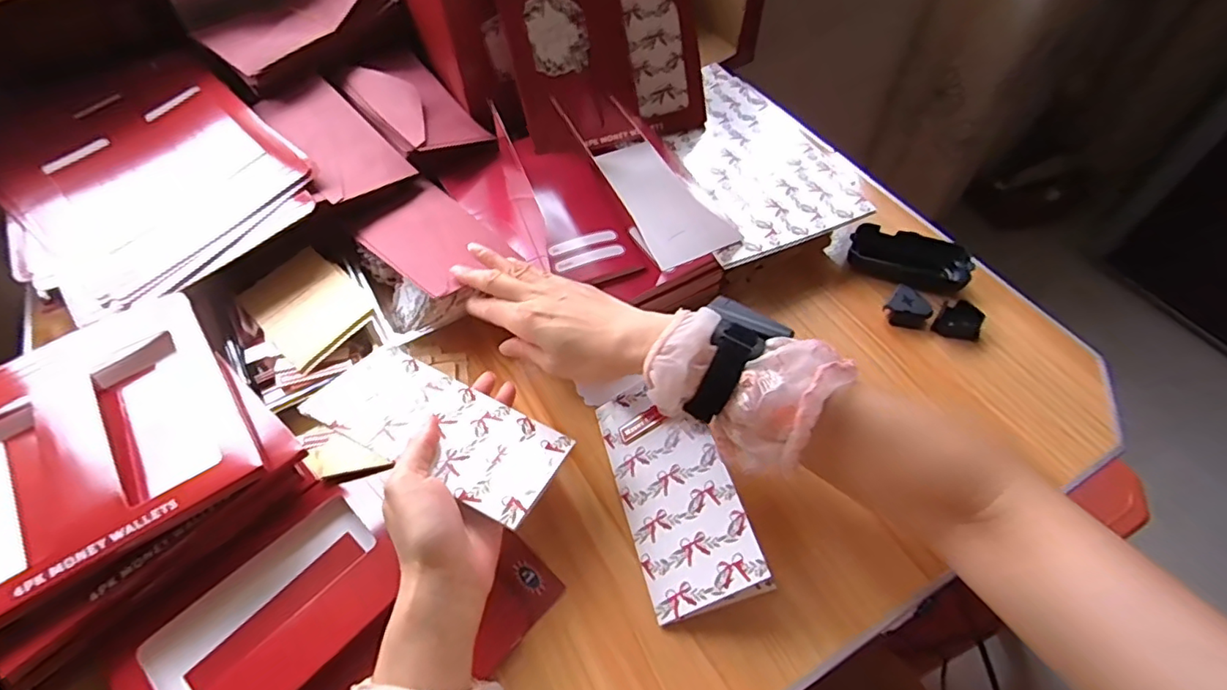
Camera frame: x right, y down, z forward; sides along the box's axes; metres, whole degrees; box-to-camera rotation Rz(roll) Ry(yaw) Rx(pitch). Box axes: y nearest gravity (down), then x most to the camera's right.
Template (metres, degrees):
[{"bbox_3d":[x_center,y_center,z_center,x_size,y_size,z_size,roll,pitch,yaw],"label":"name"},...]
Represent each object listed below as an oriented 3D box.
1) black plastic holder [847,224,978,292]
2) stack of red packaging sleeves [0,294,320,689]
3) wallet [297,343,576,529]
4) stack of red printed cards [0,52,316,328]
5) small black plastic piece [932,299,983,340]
[{"bbox_3d":[0.293,-0.086,0.570,0.111,0.024,0.057,16,55,12],"label":"black plastic holder"},{"bbox_3d":[-0.382,0.080,0.429,0.262,0.055,0.210,39,62,25],"label":"stack of red packaging sleeves"},{"bbox_3d":[-0.121,0.056,0.411,0.175,0.005,0.085,25,39,11],"label":"wallet"},{"bbox_3d":[-0.464,-0.176,0.558,0.240,0.055,0.316,-36,61,-24],"label":"stack of red printed cards"},{"bbox_3d":[0.326,-0.022,0.537,0.038,0.019,0.038,38,62,24],"label":"small black plastic piece"}]

